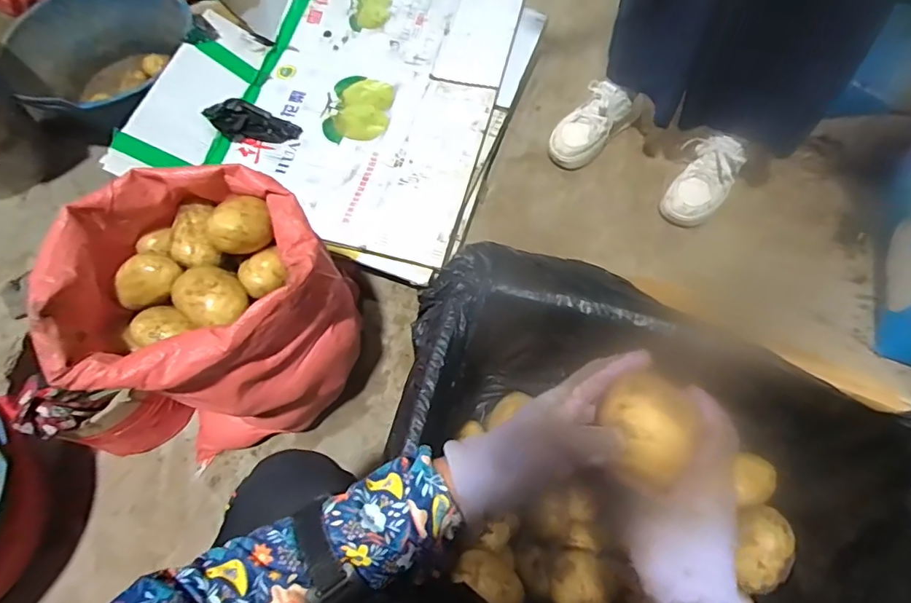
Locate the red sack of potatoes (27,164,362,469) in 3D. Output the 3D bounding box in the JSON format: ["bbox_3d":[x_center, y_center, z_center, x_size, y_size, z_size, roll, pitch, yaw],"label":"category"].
[{"bbox_3d":[-0.302,0.027,0.728,0.294,0.380,0.255,-11,66,-3],"label":"red sack of potatoes"}]

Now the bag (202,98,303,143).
[{"bbox_3d":[-0.394,-0.348,1.009,0.173,0.040,0.066,10,65,-11],"label":"bag"}]

